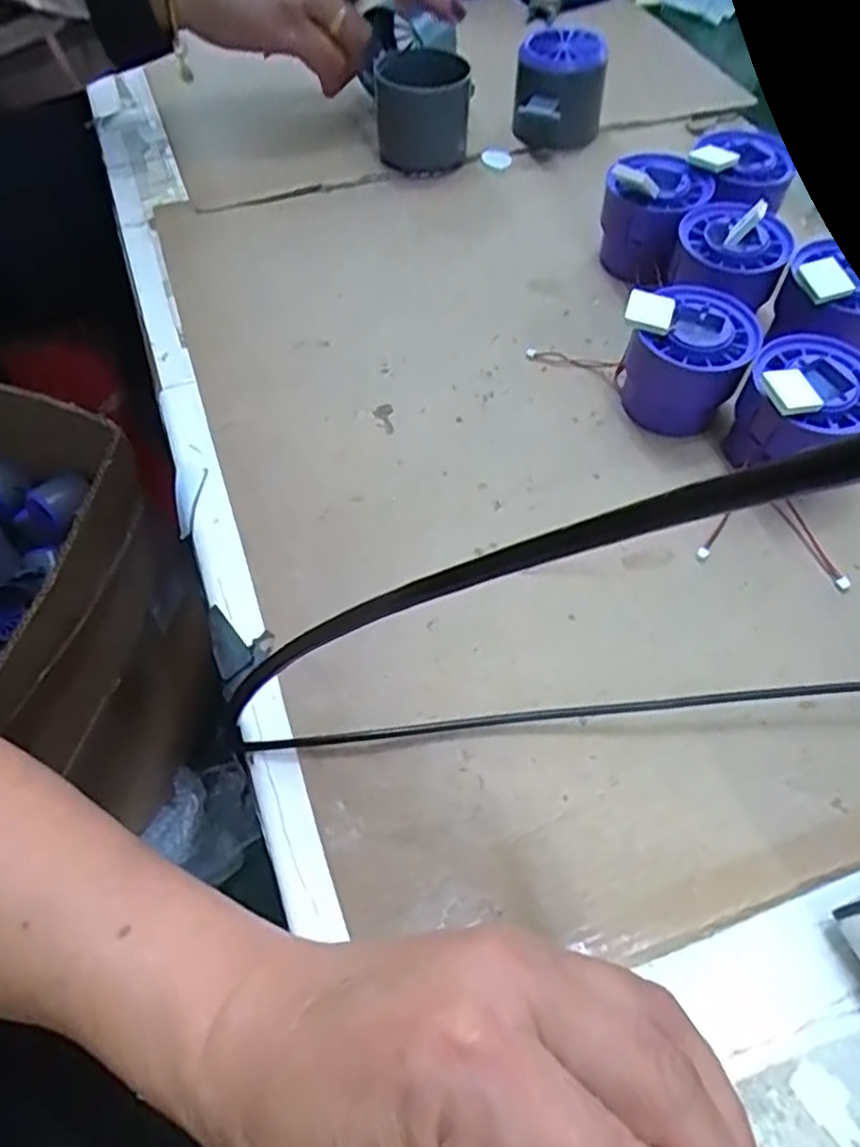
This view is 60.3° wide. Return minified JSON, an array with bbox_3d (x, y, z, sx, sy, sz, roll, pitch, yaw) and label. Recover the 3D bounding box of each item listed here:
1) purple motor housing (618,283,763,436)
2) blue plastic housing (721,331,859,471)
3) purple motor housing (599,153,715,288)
[{"bbox_3d":[0.124,-0.102,0.358,0.055,0.055,0.050,0,57,0],"label":"purple motor housing"},{"bbox_3d":[0.166,-0.069,0.333,0.054,0.056,0.054,0,57,0],"label":"blue plastic housing"},{"bbox_3d":[0.122,-0.198,0.413,0.051,0.056,0.060,21,59,13],"label":"purple motor housing"}]

